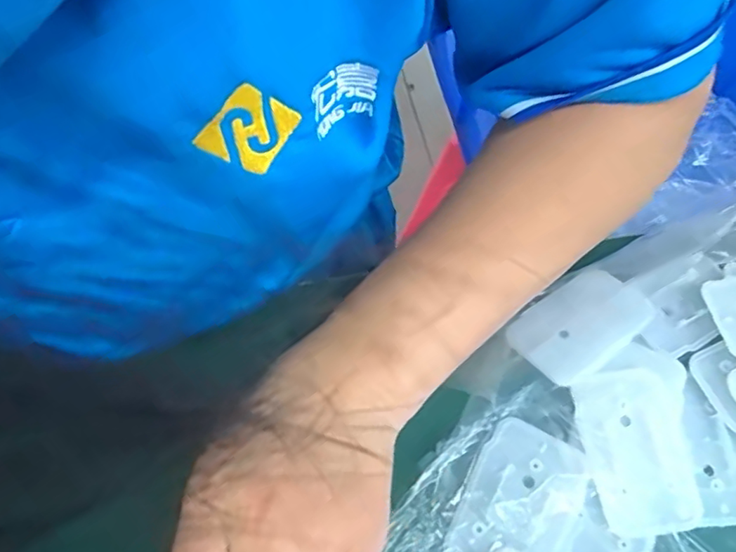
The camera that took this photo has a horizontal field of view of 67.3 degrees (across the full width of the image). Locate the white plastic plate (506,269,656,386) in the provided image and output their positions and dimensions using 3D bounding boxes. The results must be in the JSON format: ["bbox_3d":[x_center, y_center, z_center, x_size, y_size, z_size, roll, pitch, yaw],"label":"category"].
[{"bbox_3d":[0.105,0.024,0.273,0.067,0.004,0.040,-32,69,-19],"label":"white plastic plate"}]

